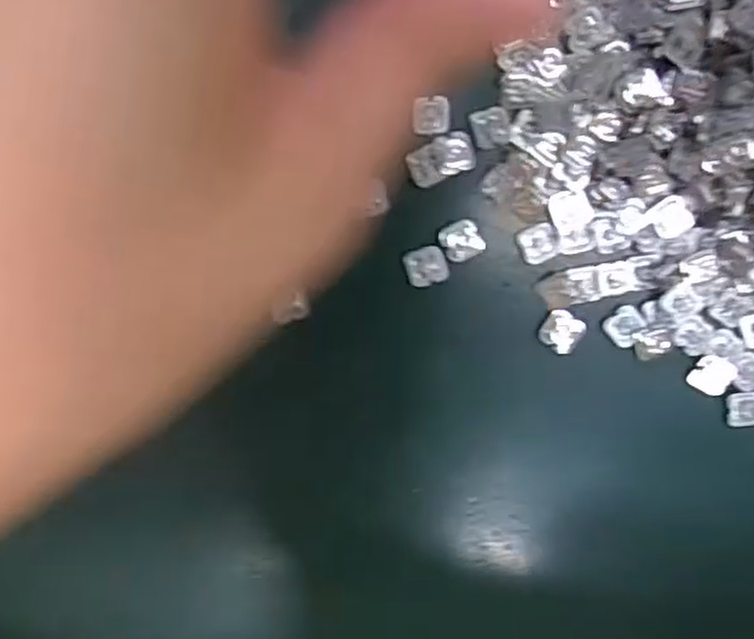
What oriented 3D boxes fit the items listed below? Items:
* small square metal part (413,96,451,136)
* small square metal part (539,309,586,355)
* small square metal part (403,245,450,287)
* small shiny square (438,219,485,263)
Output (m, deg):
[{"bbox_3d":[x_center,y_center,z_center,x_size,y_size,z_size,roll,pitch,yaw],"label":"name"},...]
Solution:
[{"bbox_3d":[0.015,-0.055,0.202,0.010,0.004,0.010,-6,96,-5],"label":"small square metal part"},{"bbox_3d":[0.053,0.004,0.215,0.011,0.005,0.011,31,92,-8],"label":"small square metal part"},{"bbox_3d":[0.014,-0.015,0.208,0.011,0.004,0.011,-21,97,-3],"label":"small square metal part"},{"bbox_3d":[0.024,-0.022,0.207,0.011,0.004,0.011,-27,98,-2],"label":"small shiny square"}]

